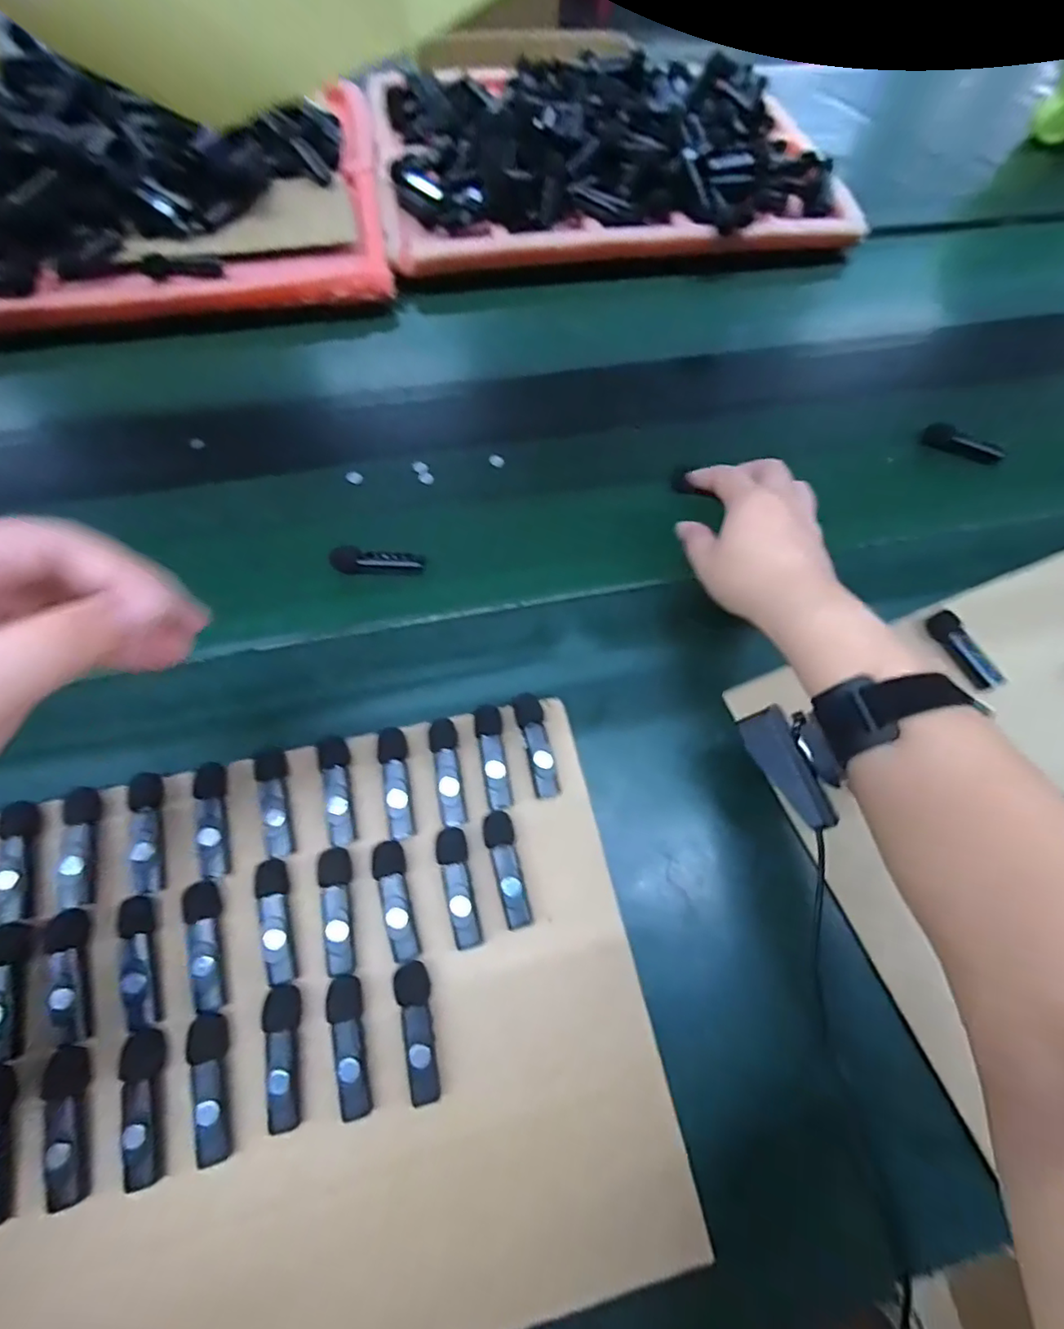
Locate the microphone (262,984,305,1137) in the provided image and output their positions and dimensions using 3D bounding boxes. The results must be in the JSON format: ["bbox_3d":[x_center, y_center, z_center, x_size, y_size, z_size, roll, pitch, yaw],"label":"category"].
[{"bbox_3d":[-0.129,0.203,0.298,0.017,0.016,0.064,-5,65,-5],"label":"microphone"}]

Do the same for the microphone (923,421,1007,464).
[{"bbox_3d":[0.386,-0.197,0.515,0.065,0.016,0.020,34,68,13],"label":"microphone"}]

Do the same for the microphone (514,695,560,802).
[{"bbox_3d":[0.003,0.051,0.370,0.018,0.013,0.066,-12,66,-8],"label":"microphone"}]

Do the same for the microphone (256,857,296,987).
[{"bbox_3d":[-0.141,0.140,0.317,0.017,0.011,0.063,-12,66,-8],"label":"microphone"}]

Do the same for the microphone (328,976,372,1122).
[{"bbox_3d":[-0.095,0.199,0.302,0.017,0.012,0.064,-9,65,-7],"label":"microphone"}]

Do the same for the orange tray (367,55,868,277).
[{"bbox_3d":[0.083,-0.548,0.616,0.488,0.066,0.294,-7,65,-6],"label":"orange tray"}]

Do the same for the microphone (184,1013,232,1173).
[{"bbox_3d":[-0.161,0.211,0.288,0.015,0.014,0.064,-14,66,-9],"label":"microphone"}]

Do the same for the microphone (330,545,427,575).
[{"bbox_3d":[-0.115,-0.074,0.433,0.069,0.022,0.017,4,64,-1],"label":"microphone"}]

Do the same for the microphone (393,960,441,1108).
[{"bbox_3d":[-0.061,0.195,0.308,0.018,0.013,0.065,-7,65,-6],"label":"microphone"}]

